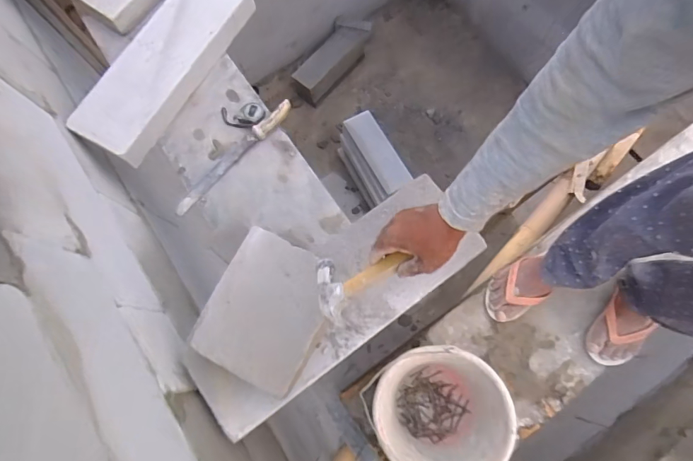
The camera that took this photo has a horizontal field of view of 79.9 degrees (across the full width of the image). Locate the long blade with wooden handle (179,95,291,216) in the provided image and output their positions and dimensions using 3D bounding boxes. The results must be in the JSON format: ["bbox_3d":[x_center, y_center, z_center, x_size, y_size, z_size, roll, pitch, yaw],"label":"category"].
[{"bbox_3d":[-0.307,-0.205,1.115,0.412,0.049,0.047,-43,77,-10],"label":"long blade with wooden handle"}]

